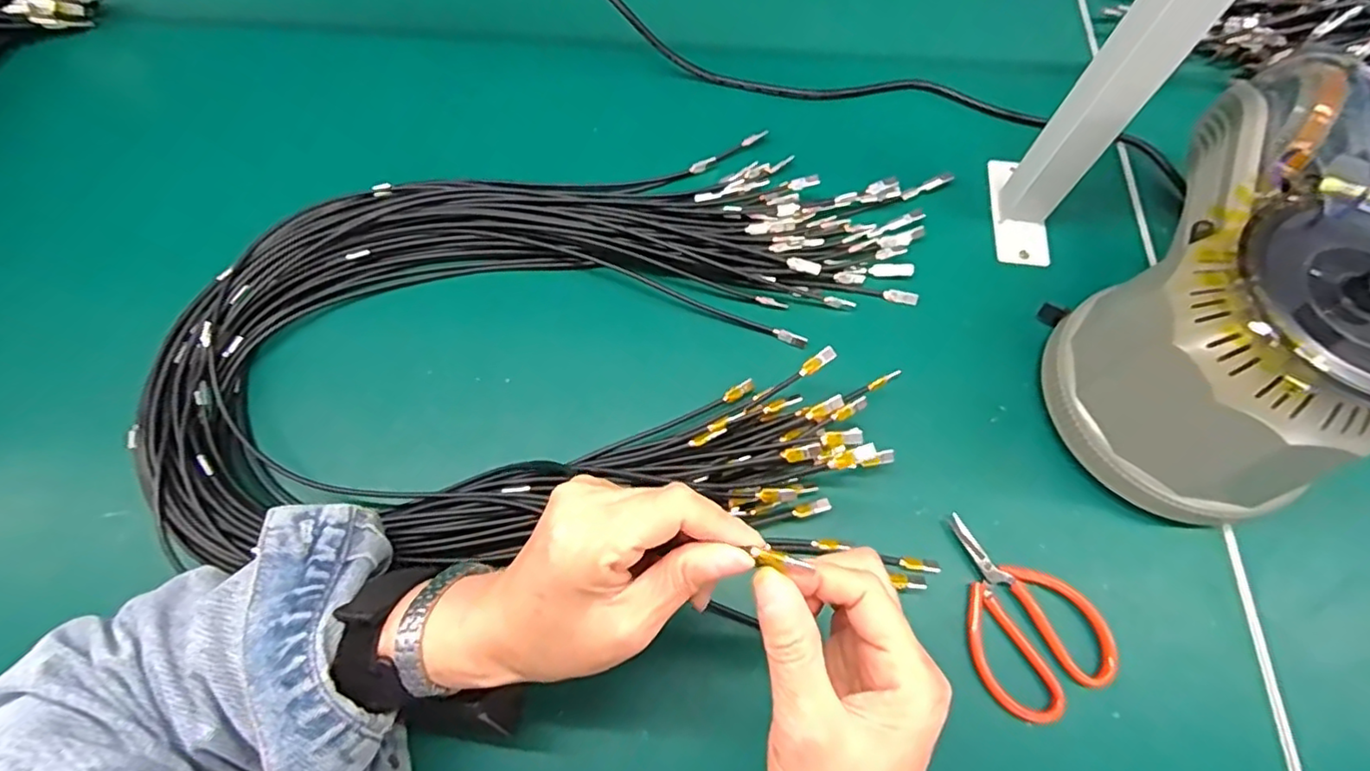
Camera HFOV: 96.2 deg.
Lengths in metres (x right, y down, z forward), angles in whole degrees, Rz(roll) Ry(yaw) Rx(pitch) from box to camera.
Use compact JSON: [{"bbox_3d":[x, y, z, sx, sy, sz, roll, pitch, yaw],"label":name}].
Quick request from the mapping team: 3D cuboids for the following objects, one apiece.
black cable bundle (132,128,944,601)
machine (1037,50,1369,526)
[{"bbox_3d":[-0.077,-0.036,0.432,0.494,0.053,0.304,1,66,1],"label":"black cable bundle"},{"bbox_3d":[0.340,-0.063,0.372,0.150,0.146,0.261,34,70,14],"label":"machine"}]

